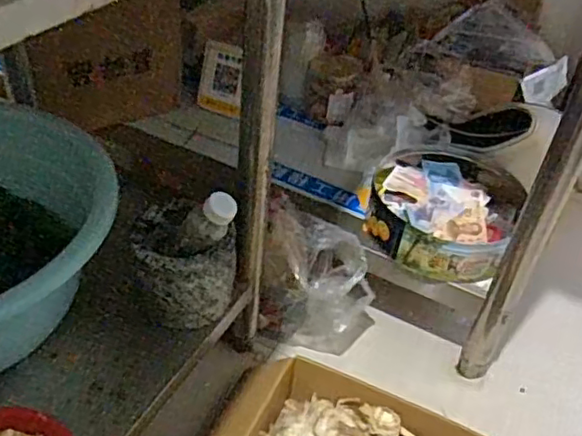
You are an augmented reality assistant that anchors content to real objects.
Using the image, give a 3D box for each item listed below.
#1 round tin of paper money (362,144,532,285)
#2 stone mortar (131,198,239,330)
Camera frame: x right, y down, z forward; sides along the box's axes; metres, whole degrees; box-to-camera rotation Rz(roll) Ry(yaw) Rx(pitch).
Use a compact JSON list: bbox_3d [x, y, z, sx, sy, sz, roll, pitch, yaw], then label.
[{"bbox_3d":[0.254,-0.019,1.040,0.250,0.068,0.275,23,42,20],"label":"round tin of paper money"},{"bbox_3d":[-0.141,0.066,0.841,0.128,0.124,0.162,2,40,-5],"label":"stone mortar"}]

